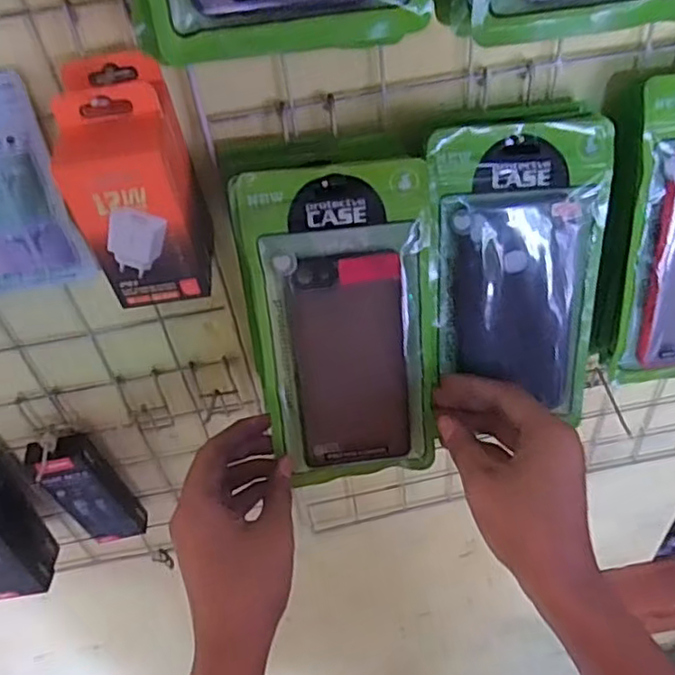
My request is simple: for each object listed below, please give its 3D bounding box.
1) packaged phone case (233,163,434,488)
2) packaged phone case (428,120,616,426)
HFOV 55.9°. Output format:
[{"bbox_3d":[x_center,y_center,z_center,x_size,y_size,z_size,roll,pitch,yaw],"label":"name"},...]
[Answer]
[{"bbox_3d":[0.007,-0.004,0.407,0.117,0.207,0.011,-9,18,-4],"label":"packaged phone case"},{"bbox_3d":[0.114,-0.040,0.413,0.107,0.191,0.010,-3,23,-3],"label":"packaged phone case"}]

